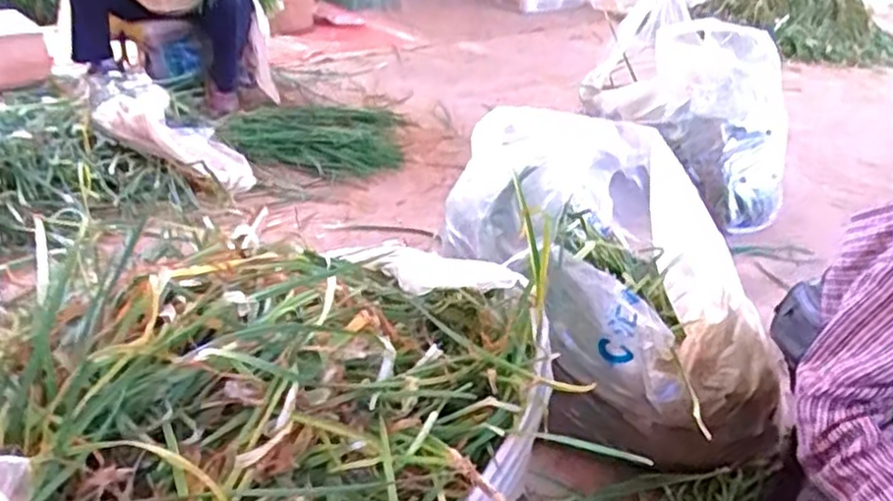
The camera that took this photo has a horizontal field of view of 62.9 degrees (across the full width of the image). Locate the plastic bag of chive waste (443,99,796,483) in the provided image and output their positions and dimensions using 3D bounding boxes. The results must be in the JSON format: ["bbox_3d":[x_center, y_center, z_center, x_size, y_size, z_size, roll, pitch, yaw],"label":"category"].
[{"bbox_3d":[0.278,0.048,1.214,0.510,0.392,0.514,-11,34,-24],"label":"plastic bag of chive waste"}]

